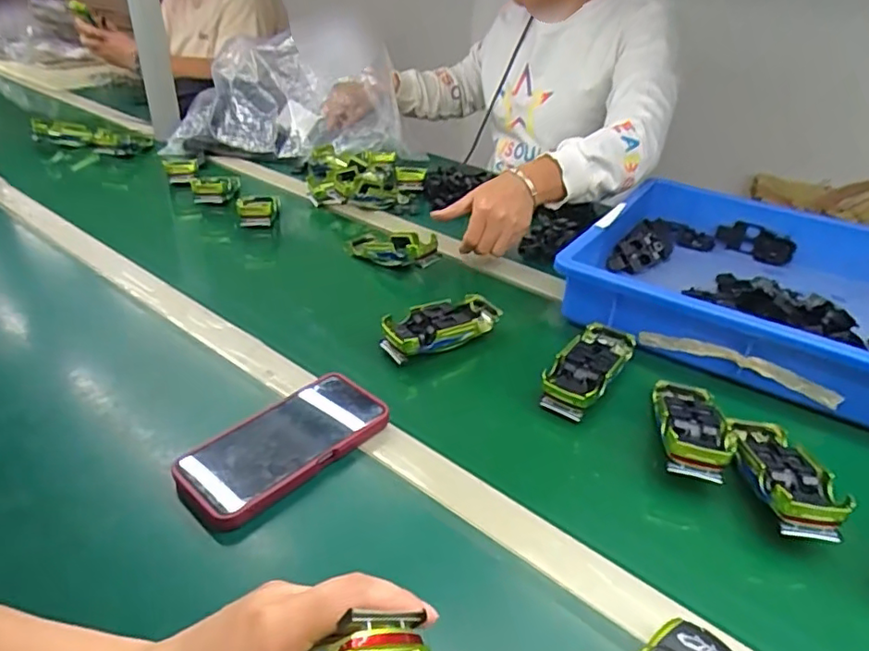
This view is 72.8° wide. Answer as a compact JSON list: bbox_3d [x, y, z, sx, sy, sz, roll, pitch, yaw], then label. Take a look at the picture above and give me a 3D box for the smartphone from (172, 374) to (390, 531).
[{"bbox_3d":[-0.124,0.095,0.484,0.085,0.018,0.166,28,42,33],"label":"smartphone"}]

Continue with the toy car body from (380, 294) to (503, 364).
[{"bbox_3d":[0.009,0.000,0.635,0.134,0.032,0.050,-16,38,-27],"label":"toy car body"}]

